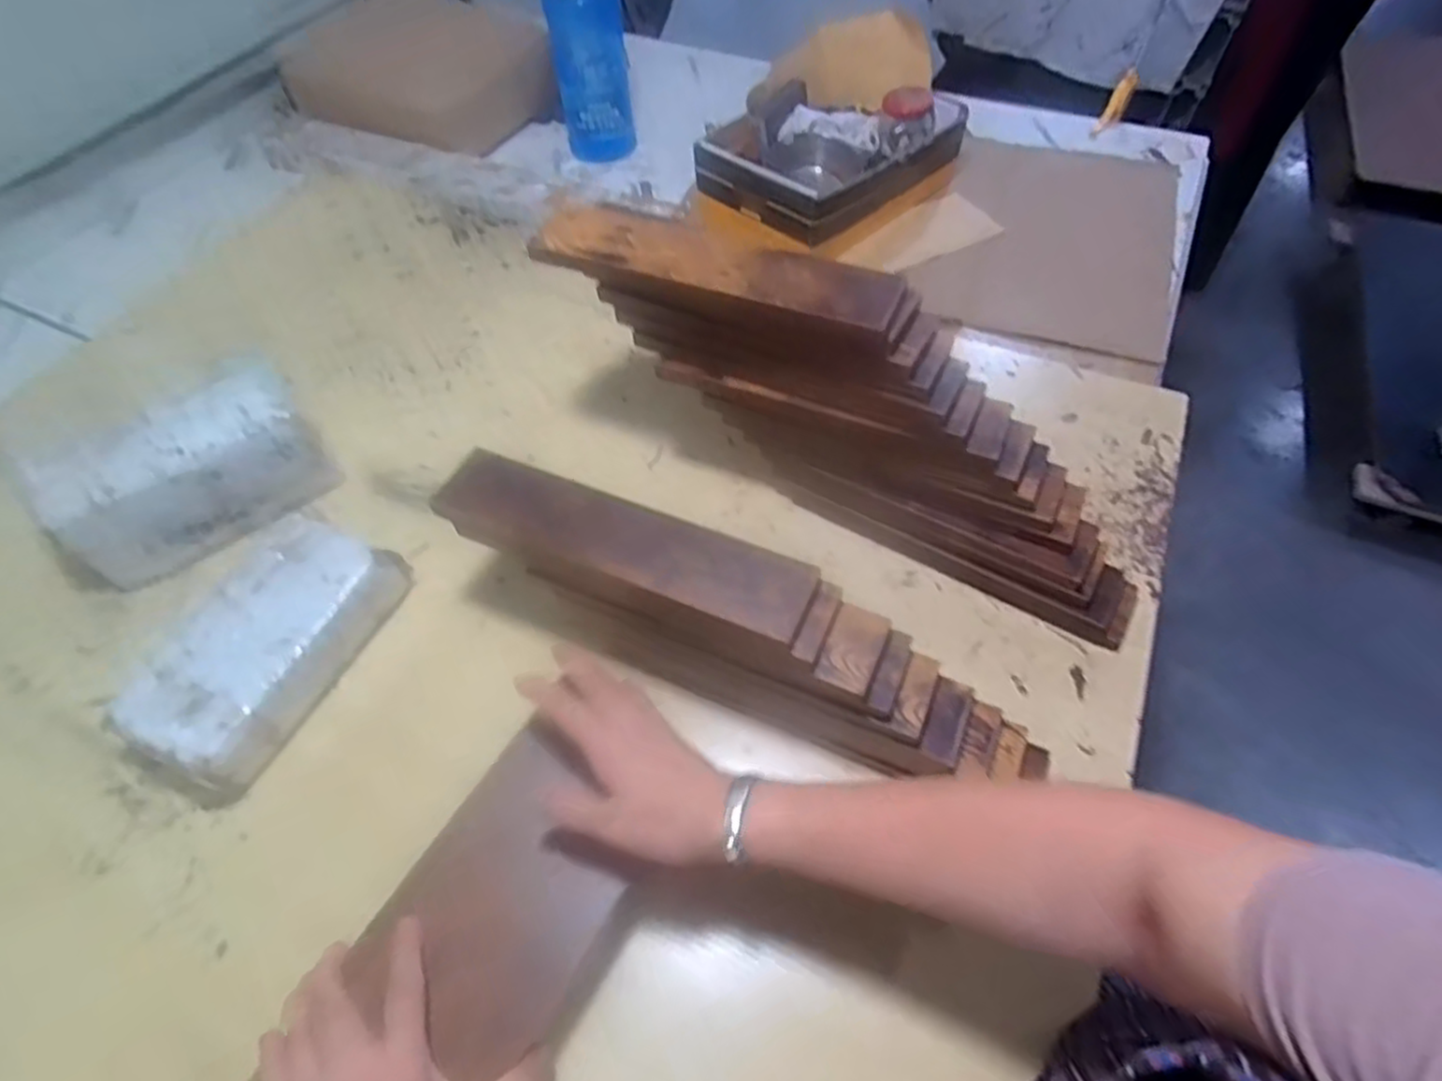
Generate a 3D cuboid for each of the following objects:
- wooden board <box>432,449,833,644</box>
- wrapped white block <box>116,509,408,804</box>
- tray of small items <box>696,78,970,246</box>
[{"bbox_3d":[-0.071,-0.003,0.504,0.276,0.012,0.063,19,58,15],"label":"wooden board"},{"bbox_3d":[-0.363,0.086,0.581,0.107,0.069,0.215,19,58,15],"label":"wrapped white block"},{"bbox_3d":[0.140,-0.511,0.940,0.215,0.076,0.298,36,64,24],"label":"tray of small items"}]

